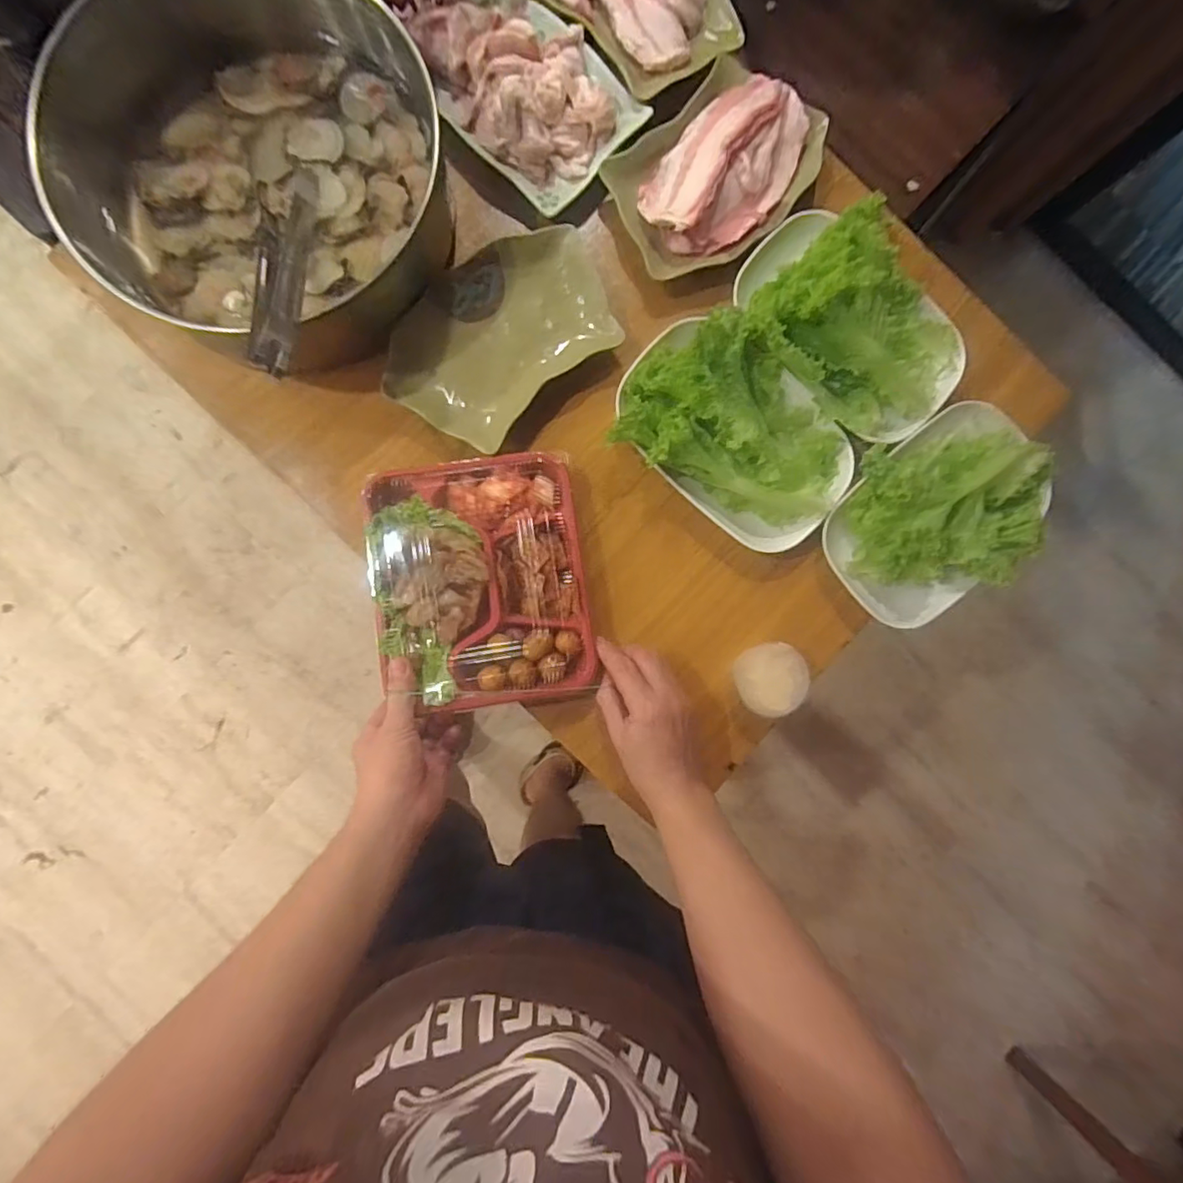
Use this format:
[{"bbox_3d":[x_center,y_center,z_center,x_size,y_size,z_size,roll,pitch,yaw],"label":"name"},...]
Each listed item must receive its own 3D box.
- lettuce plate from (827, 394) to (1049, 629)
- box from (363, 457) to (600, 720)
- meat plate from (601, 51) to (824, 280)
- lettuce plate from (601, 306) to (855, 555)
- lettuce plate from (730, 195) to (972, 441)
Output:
[{"bbox_3d":[0.324,-0.070,0.511,0.203,0.065,0.159,-33,90,-3],"label":"lettuce plate"},{"bbox_3d":[-0.101,-0.007,0.508,0.186,0.045,0.220,-8,96,-1],"label":"box"},{"bbox_3d":[0.117,-0.389,0.511,0.200,0.040,0.142,-41,90,-3],"label":"meat plate"},{"bbox_3d":[0.135,-0.144,0.505,0.219,0.045,0.145,36,87,-1],"label":"lettuce plate"},{"bbox_3d":[0.239,-0.240,0.494,0.217,0.066,0.148,37,87,-1],"label":"lettuce plate"}]

